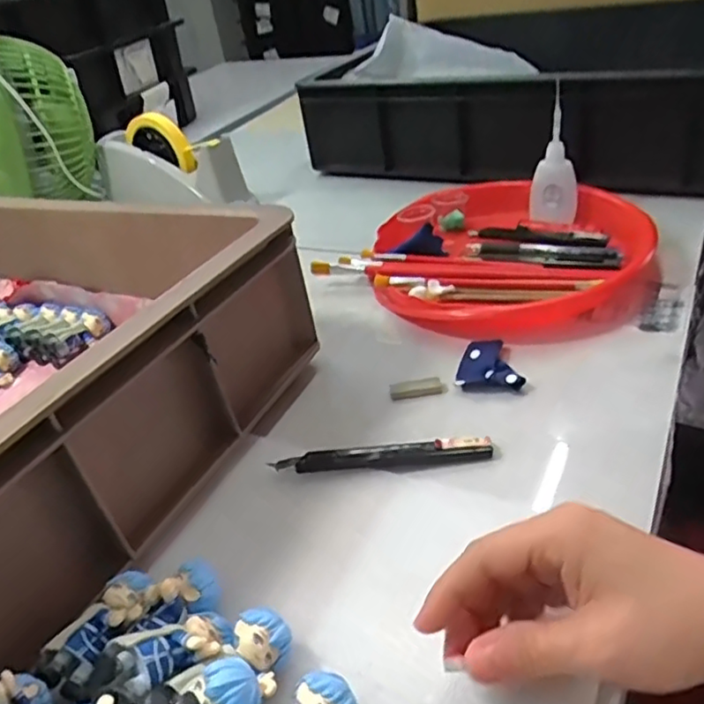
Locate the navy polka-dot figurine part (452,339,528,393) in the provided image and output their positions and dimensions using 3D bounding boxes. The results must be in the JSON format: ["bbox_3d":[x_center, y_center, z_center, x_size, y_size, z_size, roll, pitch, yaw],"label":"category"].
[{"bbox_3d":[0.098,0.008,0.466,0.045,0.008,0.055,-4,34,8],"label":"navy polka-dot figurine part"}]

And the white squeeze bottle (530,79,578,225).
[{"bbox_3d":[0.194,-0.185,0.609,0.042,0.120,0.027,0,15,10],"label":"white squeeze bottle"}]

